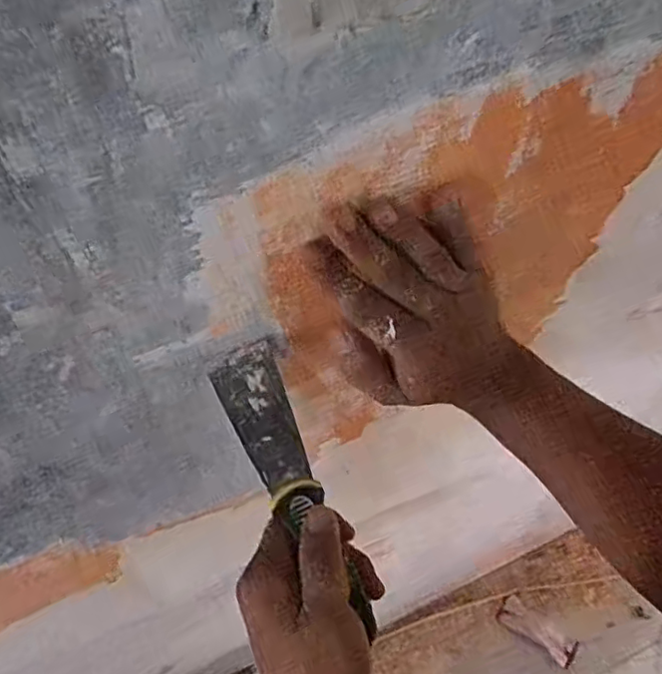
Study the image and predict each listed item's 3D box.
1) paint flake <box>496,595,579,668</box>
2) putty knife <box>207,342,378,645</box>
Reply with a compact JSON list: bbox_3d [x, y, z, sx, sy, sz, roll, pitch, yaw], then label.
[{"bbox_3d":[0.456,0.646,1.336,0.172,0.009,0.065,32,101,16],"label":"paint flake"},{"bbox_3d":[-0.019,0.089,0.352,0.035,0.014,0.172,-25,96,-14],"label":"putty knife"}]

